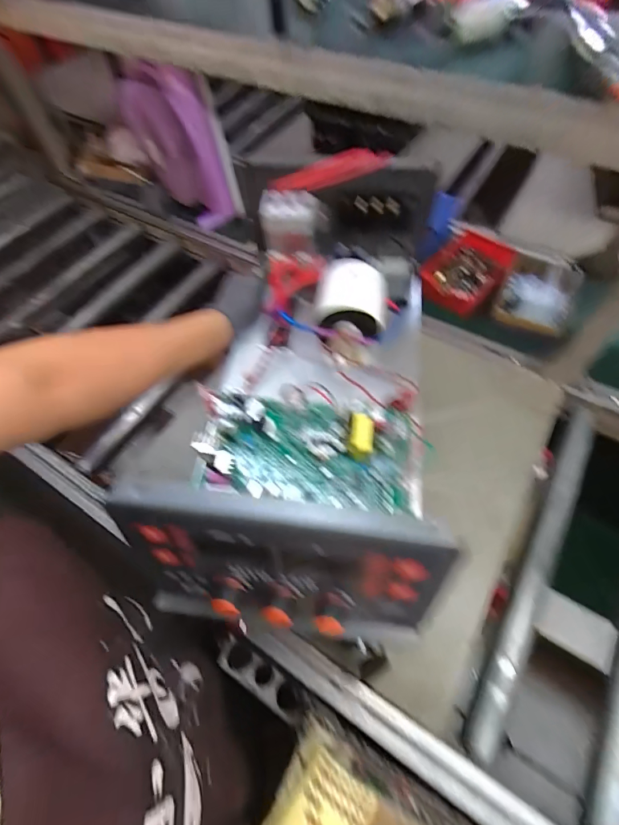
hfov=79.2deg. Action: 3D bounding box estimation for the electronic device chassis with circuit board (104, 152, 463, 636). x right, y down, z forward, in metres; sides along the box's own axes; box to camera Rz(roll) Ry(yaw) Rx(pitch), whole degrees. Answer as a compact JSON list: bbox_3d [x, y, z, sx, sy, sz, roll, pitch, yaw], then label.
[{"bbox_3d":[0.010,-0.054,0.380,0.221,0.155,0.470,6,61,7],"label":"electronic device chassis with circuit board"}]

